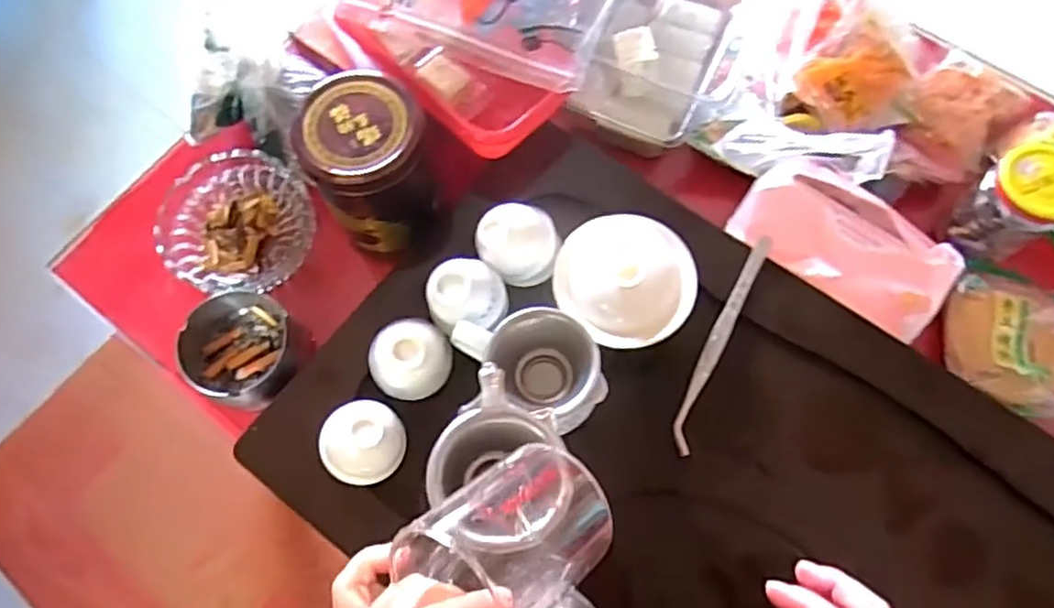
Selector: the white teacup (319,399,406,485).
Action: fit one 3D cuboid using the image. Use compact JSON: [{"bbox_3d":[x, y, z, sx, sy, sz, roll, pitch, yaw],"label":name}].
[{"bbox_3d":[-0.112,0.092,0.458,0.053,0.037,0.052,-1,71,1],"label":"white teacup"}]

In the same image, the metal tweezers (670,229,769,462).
[{"bbox_3d":[0.137,0.025,0.482,0.016,0.007,0.167,23,73,9],"label":"metal tweezers"}]

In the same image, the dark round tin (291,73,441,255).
[{"bbox_3d":[-0.111,-0.101,0.516,0.090,0.120,0.094,-31,73,-9],"label":"dark round tin"}]

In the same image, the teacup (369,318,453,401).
[{"bbox_3d":[-0.082,0.037,0.474,0.051,0.048,0.049,-1,71,1],"label":"teacup"}]

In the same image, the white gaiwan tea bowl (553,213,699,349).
[{"bbox_3d":[0.066,-0.011,0.477,0.091,0.051,0.085,6,71,4],"label":"white gaiwan tea bowl"}]

